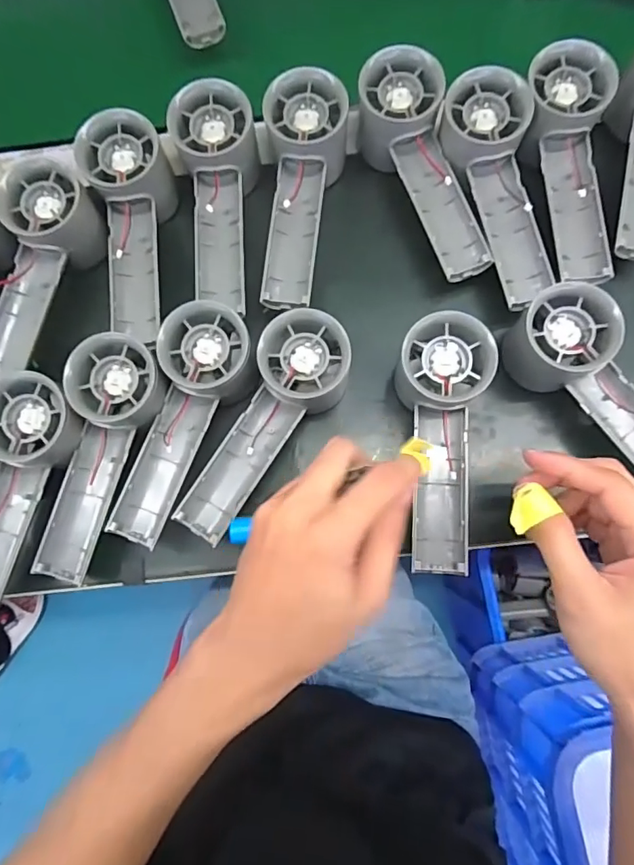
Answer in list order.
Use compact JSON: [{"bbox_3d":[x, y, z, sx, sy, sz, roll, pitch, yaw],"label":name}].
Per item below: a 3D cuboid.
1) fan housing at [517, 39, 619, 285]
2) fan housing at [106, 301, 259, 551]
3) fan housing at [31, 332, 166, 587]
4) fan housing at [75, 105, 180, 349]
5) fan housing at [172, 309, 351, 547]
[{"bbox_3d":[0.172,-0.180,0.335,0.051,0.039,0.150,0,80,2],"label":"fan housing"},{"bbox_3d":[-0.085,-0.004,0.319,0.056,0.030,0.154,16,81,5],"label":"fan housing"},{"bbox_3d":[-0.138,0.017,0.317,0.052,0.029,0.155,11,81,4],"label":"fan housing"},{"bbox_3d":[-0.132,-0.142,0.363,0.050,0.050,0.148,-1,93,2],"label":"fan housing"},{"bbox_3d":[-0.033,-0.001,0.318,0.052,0.035,0.153,29,82,7],"label":"fan housing"}]

